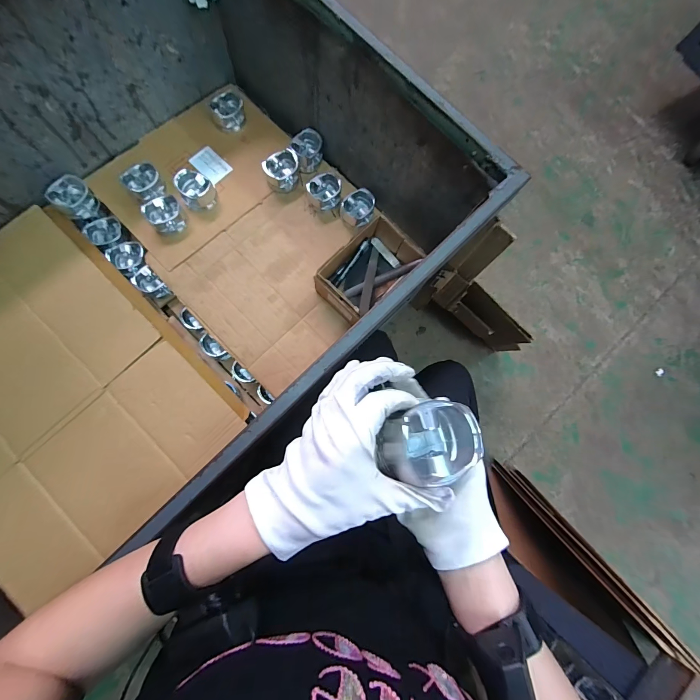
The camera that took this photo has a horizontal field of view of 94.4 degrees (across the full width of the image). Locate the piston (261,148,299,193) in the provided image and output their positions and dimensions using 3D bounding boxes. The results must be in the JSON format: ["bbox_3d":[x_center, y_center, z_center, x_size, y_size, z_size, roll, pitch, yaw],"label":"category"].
[{"bbox_3d":[-0.156,-0.413,0.745,0.070,0.049,0.082,39,80,4],"label":"piston"}]

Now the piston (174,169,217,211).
[{"bbox_3d":[-0.339,-0.353,0.716,0.069,0.059,0.063,1,80,-3],"label":"piston"}]

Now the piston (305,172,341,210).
[{"bbox_3d":[-0.058,-0.363,0.748,0.076,0.048,0.071,1,80,-3],"label":"piston"}]

